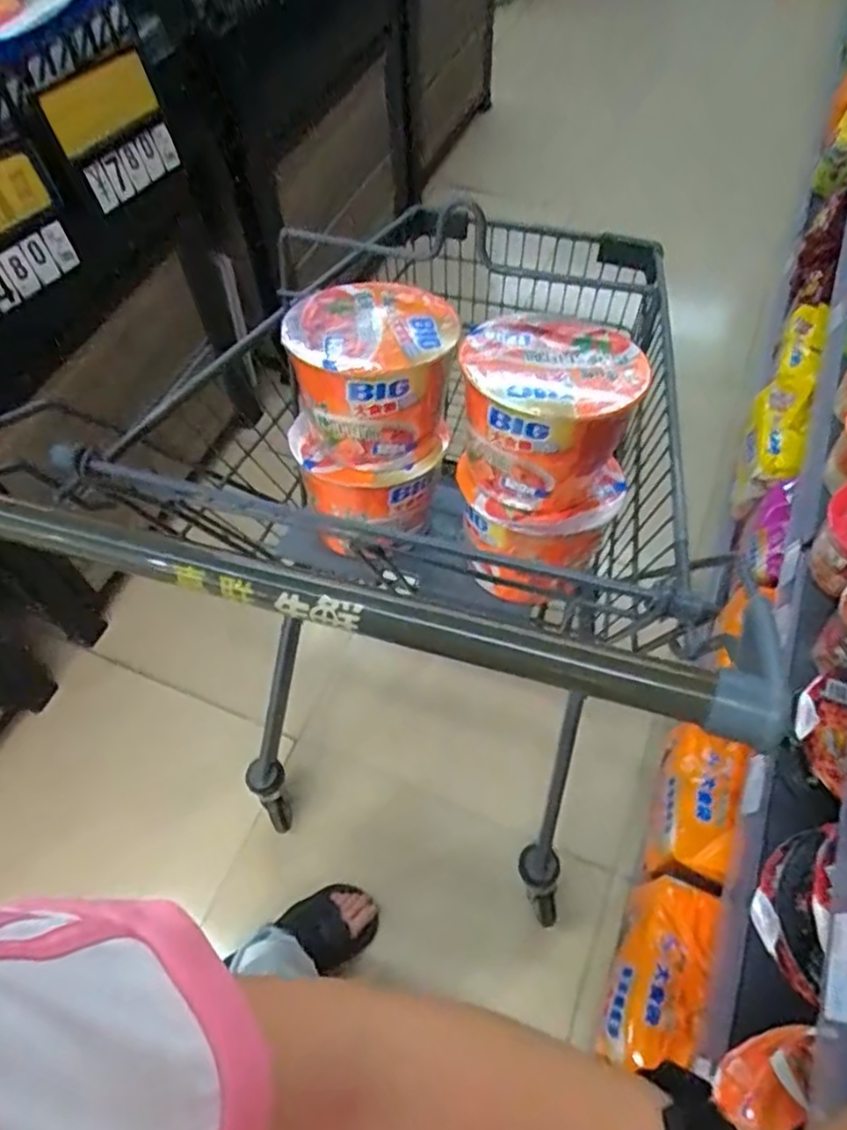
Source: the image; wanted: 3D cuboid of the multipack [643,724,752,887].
[{"bbox_3d":[0.361,0.311,0.920,0.089,0.122,0.192,19,61,13],"label":"multipack"}]

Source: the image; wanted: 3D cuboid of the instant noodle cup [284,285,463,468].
[{"bbox_3d":[-0.046,-0.171,0.602,0.124,0.103,0.144,-4,59,0],"label":"instant noodle cup"}]

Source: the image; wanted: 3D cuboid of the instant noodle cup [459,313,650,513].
[{"bbox_3d":[0.102,-0.131,0.569,0.131,0.108,0.135,-1,59,2],"label":"instant noodle cup"}]

